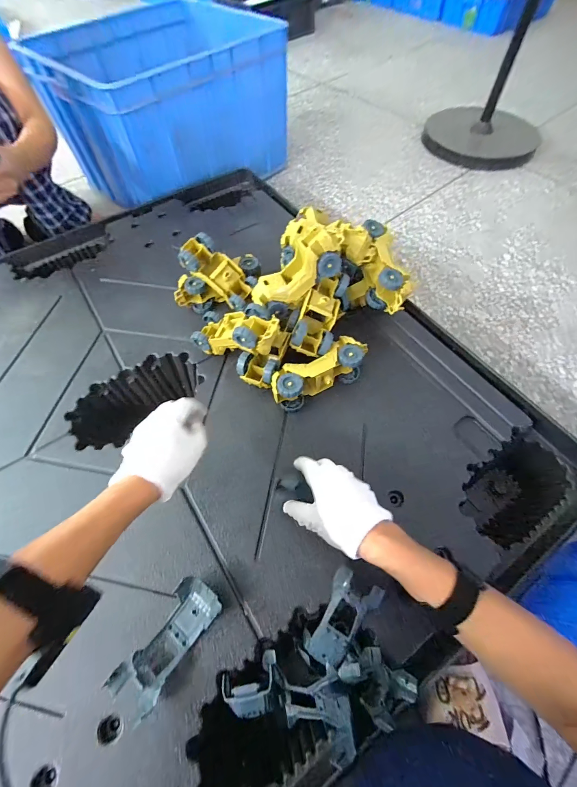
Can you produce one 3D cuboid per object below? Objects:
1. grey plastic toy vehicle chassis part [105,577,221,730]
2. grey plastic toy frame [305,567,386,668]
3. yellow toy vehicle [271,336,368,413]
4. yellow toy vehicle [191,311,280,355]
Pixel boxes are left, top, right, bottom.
[{"bbox_3d":[-0.140,0.294,0.367,0.056,0.028,0.135,32,70,17],"label":"grey plastic toy vehicle chassis part"},{"bbox_3d":[0.063,0.278,0.378,0.056,0.029,0.118,30,90,16],"label":"grey plastic toy frame"},{"bbox_3d":[0.056,-0.036,0.512,0.178,0.054,0.060,-27,65,-13],"label":"yellow toy vehicle"},{"bbox_3d":[-0.086,-0.102,0.513,0.175,0.064,0.066,4,61,35],"label":"yellow toy vehicle"}]

